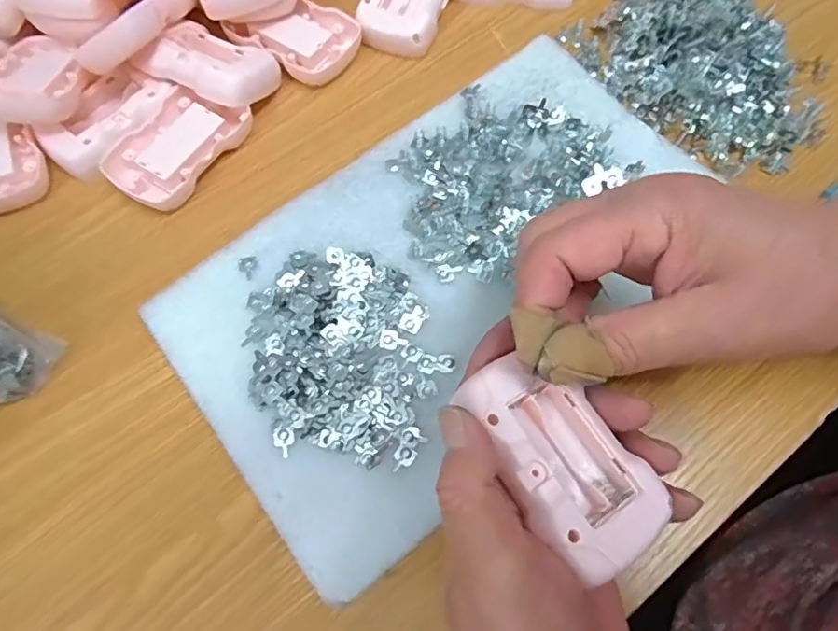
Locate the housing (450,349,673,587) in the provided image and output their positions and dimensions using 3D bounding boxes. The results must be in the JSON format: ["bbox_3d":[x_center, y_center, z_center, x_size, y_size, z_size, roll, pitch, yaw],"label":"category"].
[{"bbox_3d":[0.053,0.052,0.210,0.047,0.020,0.082,-32,73,-12],"label":"housing"}]

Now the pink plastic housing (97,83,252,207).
[{"bbox_3d":[-0.147,-0.103,0.339,0.055,0.015,0.084,34,73,13],"label":"pink plastic housing"}]

